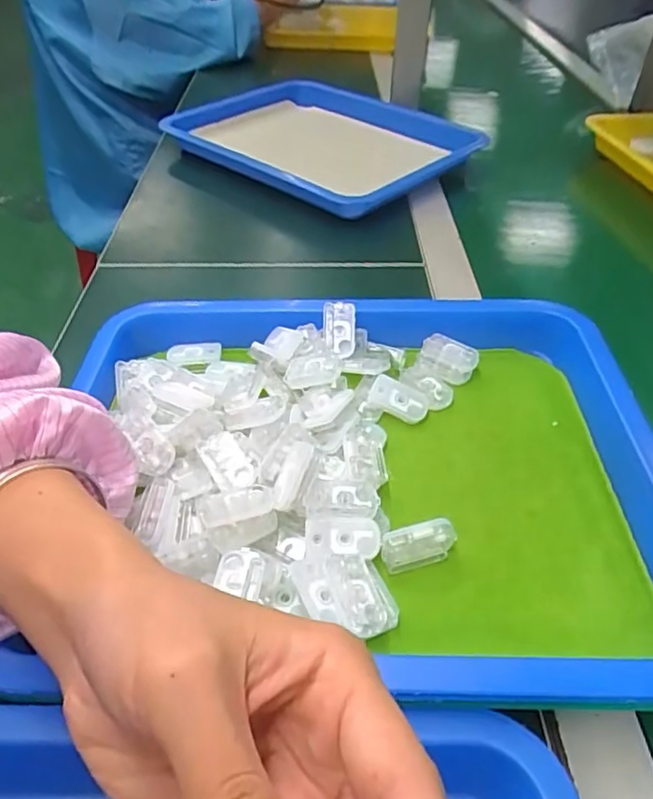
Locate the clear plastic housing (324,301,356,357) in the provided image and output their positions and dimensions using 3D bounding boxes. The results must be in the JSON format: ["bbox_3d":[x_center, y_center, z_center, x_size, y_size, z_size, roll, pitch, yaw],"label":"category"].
[{"bbox_3d":[0.009,-0.046,0.391,0.022,0.015,0.037,4,84,-8],"label":"clear plastic housing"}]

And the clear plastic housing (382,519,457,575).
[{"bbox_3d":[0.046,0.072,0.286,0.037,0.021,0.012,-10,44,-11],"label":"clear plastic housing"}]

